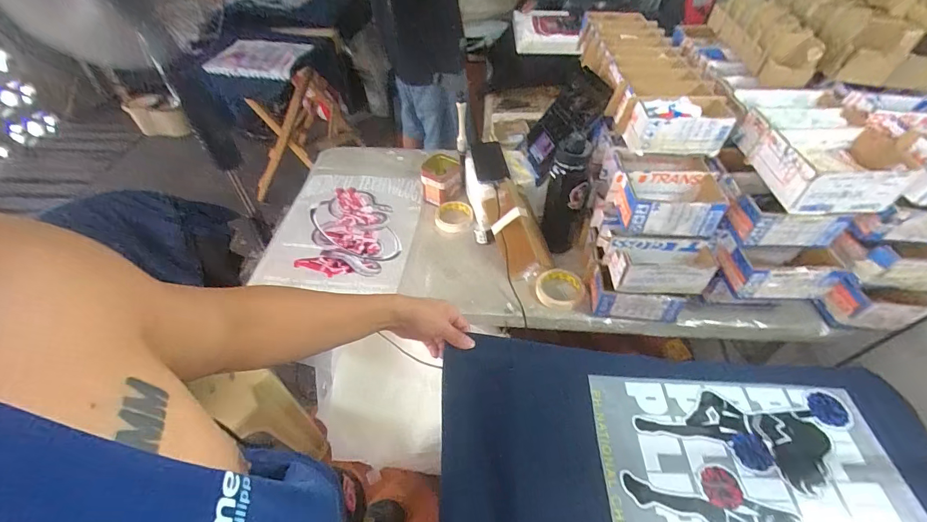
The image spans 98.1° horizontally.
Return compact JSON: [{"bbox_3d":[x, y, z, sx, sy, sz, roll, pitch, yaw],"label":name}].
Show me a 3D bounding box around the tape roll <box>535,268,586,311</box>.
[{"bbox_3d":[0.199,0.059,0.820,0.096,0.021,0.094,0,47,0],"label":"tape roll"}]

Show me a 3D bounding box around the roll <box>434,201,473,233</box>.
[{"bbox_3d":[-0.027,-0.107,0.998,0.092,0.020,0.105,8,47,8],"label":"roll"}]

